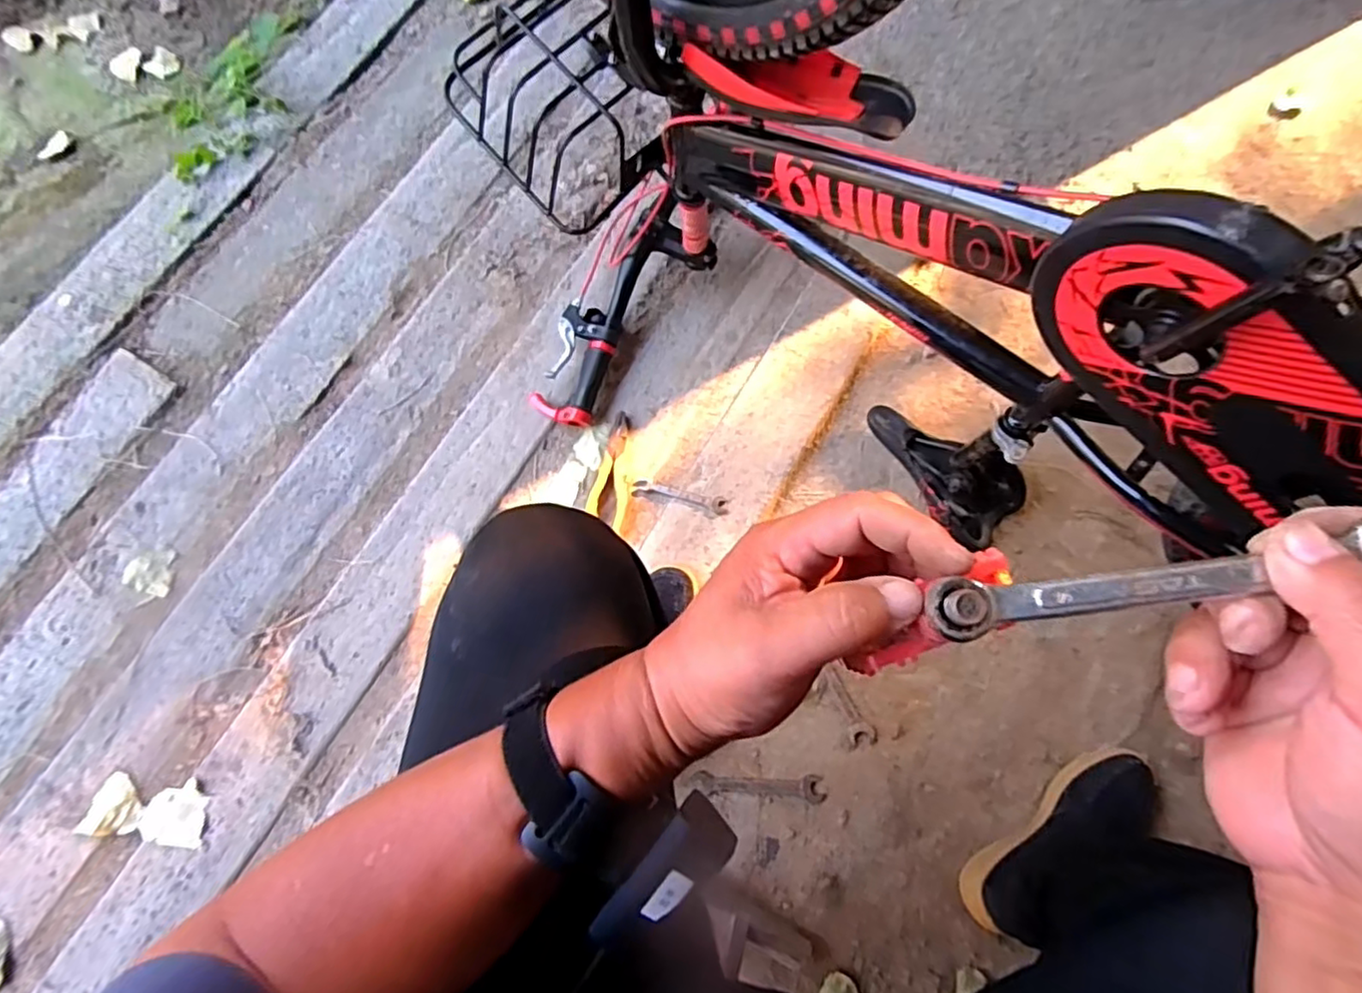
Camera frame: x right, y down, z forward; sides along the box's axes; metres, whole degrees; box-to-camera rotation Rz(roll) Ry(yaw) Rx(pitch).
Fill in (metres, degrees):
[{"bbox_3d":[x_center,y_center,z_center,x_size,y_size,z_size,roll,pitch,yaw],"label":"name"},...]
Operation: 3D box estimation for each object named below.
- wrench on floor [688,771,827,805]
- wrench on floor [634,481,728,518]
[{"bbox_3d":[0.093,0.350,0.786,0.161,0.005,0.032,4,76,0],"label":"wrench on floor"},{"bbox_3d":[0.001,0.000,0.858,0.126,0.007,0.023,15,76,2],"label":"wrench on floor"}]

